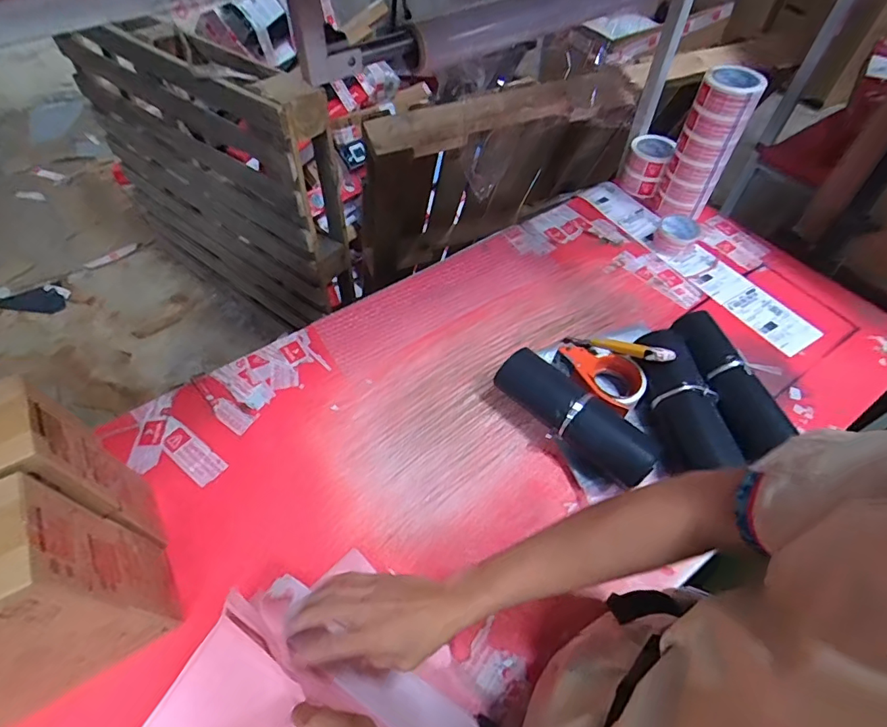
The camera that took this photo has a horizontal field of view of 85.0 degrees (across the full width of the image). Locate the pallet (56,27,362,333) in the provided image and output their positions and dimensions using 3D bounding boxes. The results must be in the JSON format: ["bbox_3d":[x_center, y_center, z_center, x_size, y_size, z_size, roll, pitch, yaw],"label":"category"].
[{"bbox_3d":[-0.782,-0.609,1.660,1.129,0.922,0.190,32,60,21],"label":"pallet"}]

